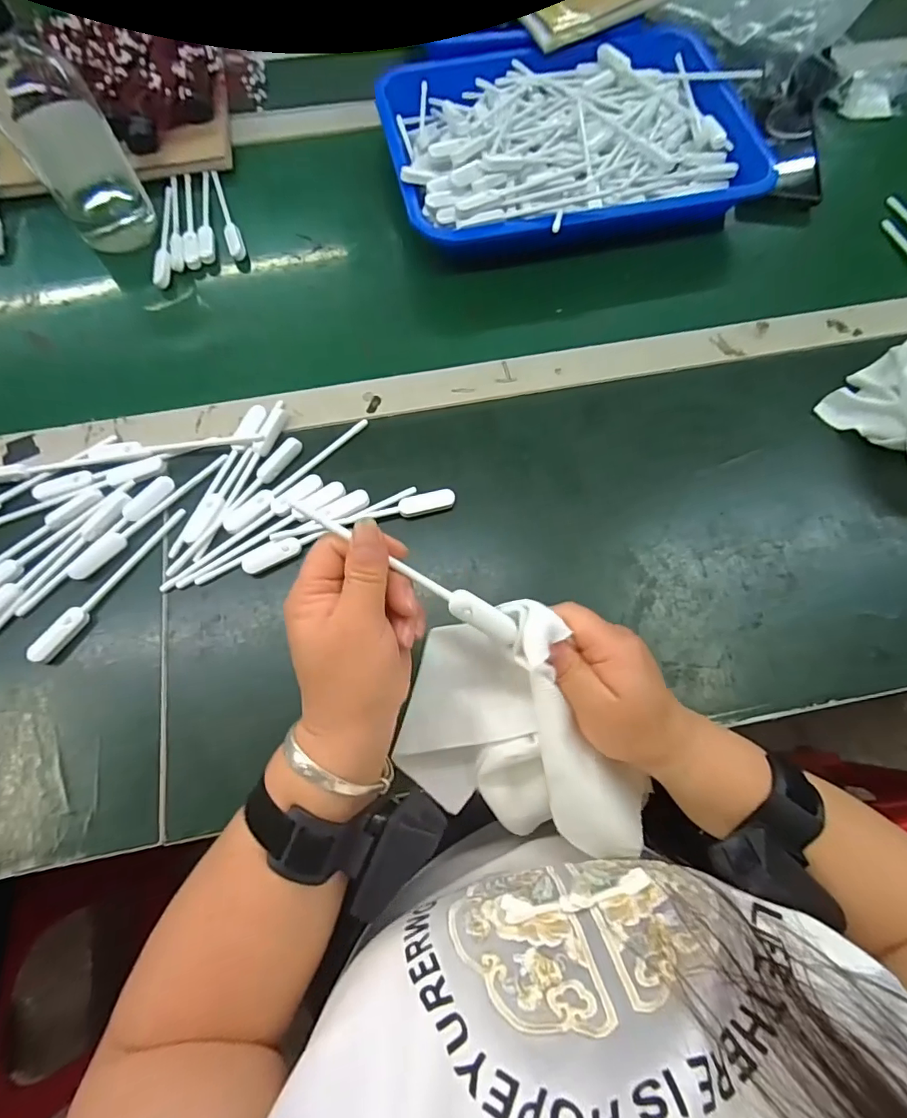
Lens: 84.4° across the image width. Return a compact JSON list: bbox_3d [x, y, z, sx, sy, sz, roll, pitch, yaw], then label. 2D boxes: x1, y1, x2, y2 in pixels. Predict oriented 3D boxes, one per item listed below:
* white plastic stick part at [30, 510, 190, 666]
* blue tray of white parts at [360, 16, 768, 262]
[{"bbox_3d":[-0.254,0.015,0.370,0.016,0.014,0.139,30,73,9],"label":"white plastic stick part"},{"bbox_3d":[0.122,-0.432,0.514,0.373,0.056,0.275,-13,71,-6],"label":"blue tray of white parts"}]

